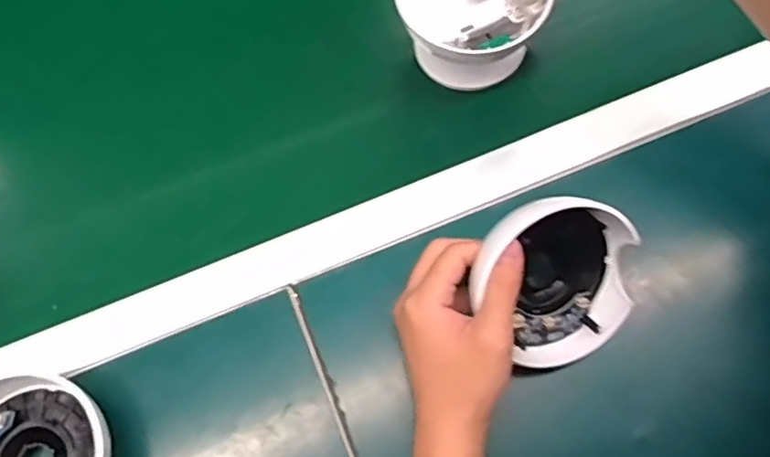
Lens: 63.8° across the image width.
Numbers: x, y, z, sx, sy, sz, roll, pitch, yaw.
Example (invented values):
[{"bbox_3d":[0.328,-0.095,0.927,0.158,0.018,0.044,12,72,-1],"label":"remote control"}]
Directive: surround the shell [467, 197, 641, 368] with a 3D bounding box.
[{"bbox_3d":[0.114,0.031,0.417,0.117,0.048,0.114,-9,109,-15],"label":"shell"}]

